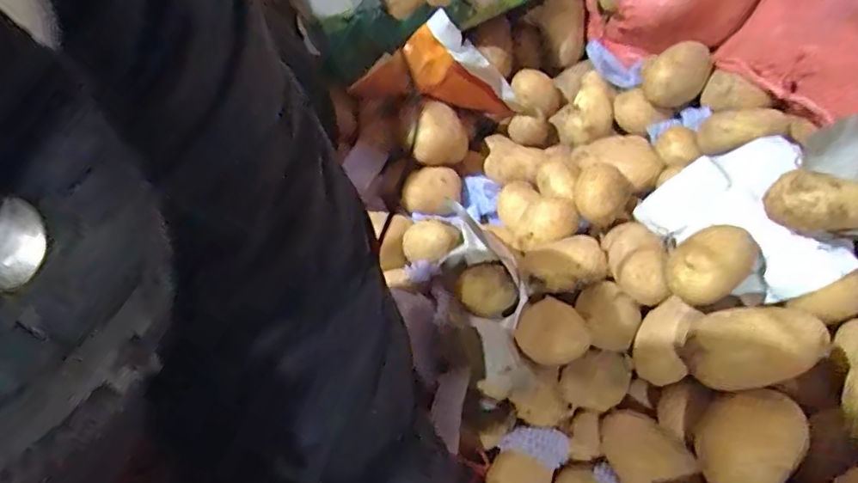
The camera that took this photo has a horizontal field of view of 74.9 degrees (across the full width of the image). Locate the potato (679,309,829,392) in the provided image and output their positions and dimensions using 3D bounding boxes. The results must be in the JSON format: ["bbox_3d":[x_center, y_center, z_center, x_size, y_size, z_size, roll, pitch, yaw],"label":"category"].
[{"bbox_3d":[0.274,0.089,0.480,0.106,0.062,0.055,-7,22,19],"label":"potato"}]

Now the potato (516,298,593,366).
[{"bbox_3d":[0.128,0.093,0.580,0.071,0.062,0.054,15,52,15],"label":"potato"}]

